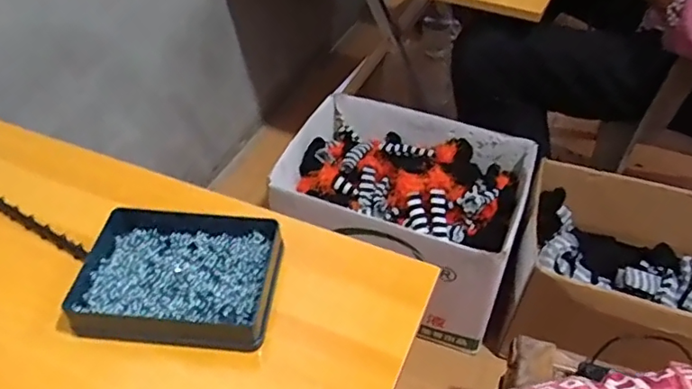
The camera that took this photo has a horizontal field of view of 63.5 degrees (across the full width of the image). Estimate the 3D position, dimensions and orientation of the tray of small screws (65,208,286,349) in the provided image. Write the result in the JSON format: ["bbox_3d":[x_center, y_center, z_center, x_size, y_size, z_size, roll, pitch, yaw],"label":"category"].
[{"bbox_3d":[-0.134,0.062,0.451,0.152,0.023,0.117,2,46,3],"label":"tray of small screws"}]

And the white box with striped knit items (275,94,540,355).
[{"bbox_3d":[0.094,0.031,0.991,0.391,0.229,0.283,18,47,16],"label":"white box with striped knit items"}]

